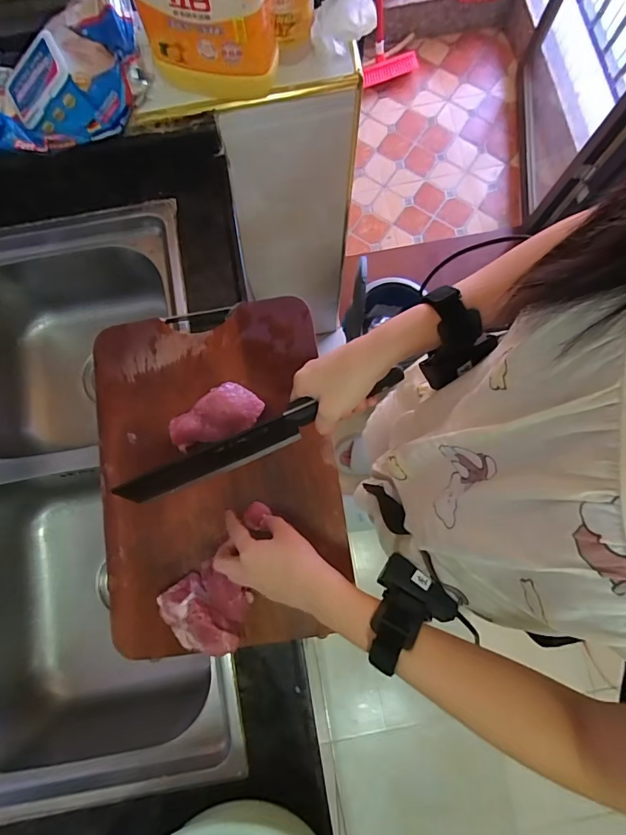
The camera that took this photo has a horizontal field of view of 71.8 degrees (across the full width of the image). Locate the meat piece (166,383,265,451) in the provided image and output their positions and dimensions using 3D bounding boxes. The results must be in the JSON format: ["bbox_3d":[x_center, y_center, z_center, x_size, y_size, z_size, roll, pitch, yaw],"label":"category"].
[{"bbox_3d":[-0.113,-0.002,0.502,0.106,0.026,0.058,-23,80,-3],"label":"meat piece"}]

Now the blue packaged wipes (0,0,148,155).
[{"bbox_3d":[-0.312,-0.408,0.526,0.234,0.065,0.123,-24,80,-3],"label":"blue packaged wipes"}]

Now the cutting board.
[{"bbox_3d":[-0.113,0.059,0.507,0.273,0.023,0.389,-9,80,-1],"label":"cutting board"}]

